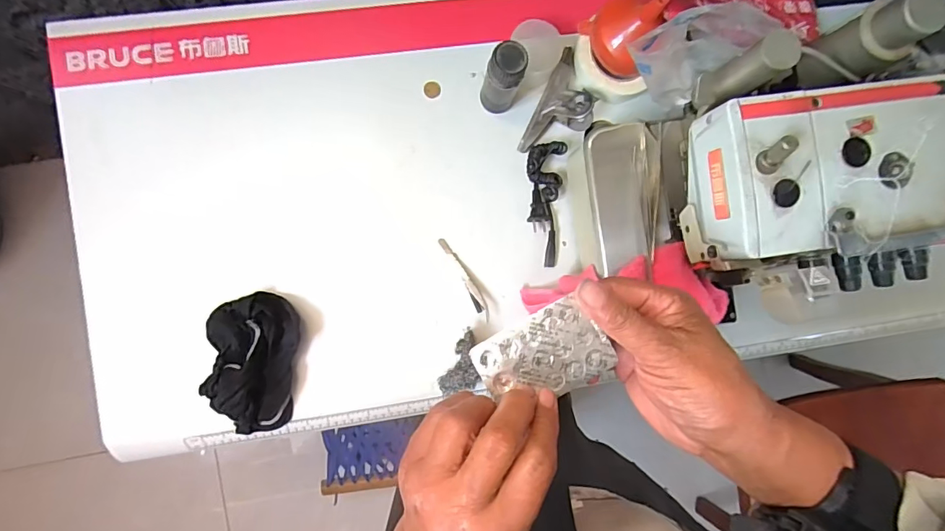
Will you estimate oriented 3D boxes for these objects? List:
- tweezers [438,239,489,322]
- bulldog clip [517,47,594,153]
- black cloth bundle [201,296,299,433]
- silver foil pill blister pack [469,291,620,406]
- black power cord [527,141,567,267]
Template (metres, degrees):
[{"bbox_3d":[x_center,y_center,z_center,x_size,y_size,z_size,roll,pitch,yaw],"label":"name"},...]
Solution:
[{"bbox_3d":[-0.007,0.016,0.581,0.018,0.011,0.115,-28,92,-5],"label":"tweezers"},{"bbox_3d":[0.119,-0.198,0.576,0.071,0.039,0.137,24,87,-5],"label":"bulldog clip"},{"bbox_3d":[-0.248,0.115,0.532,0.102,0.052,0.157,-12,90,-6],"label":"black cloth bundle"},{"bbox_3d":[0.047,0.059,0.304,0.082,0.009,0.056,-29,92,-5],"label":"silver foil pill blister pack"},{"bbox_3d":[0.087,-0.077,0.579,0.046,0.024,0.151,4,89,-6],"label":"black power cord"}]

